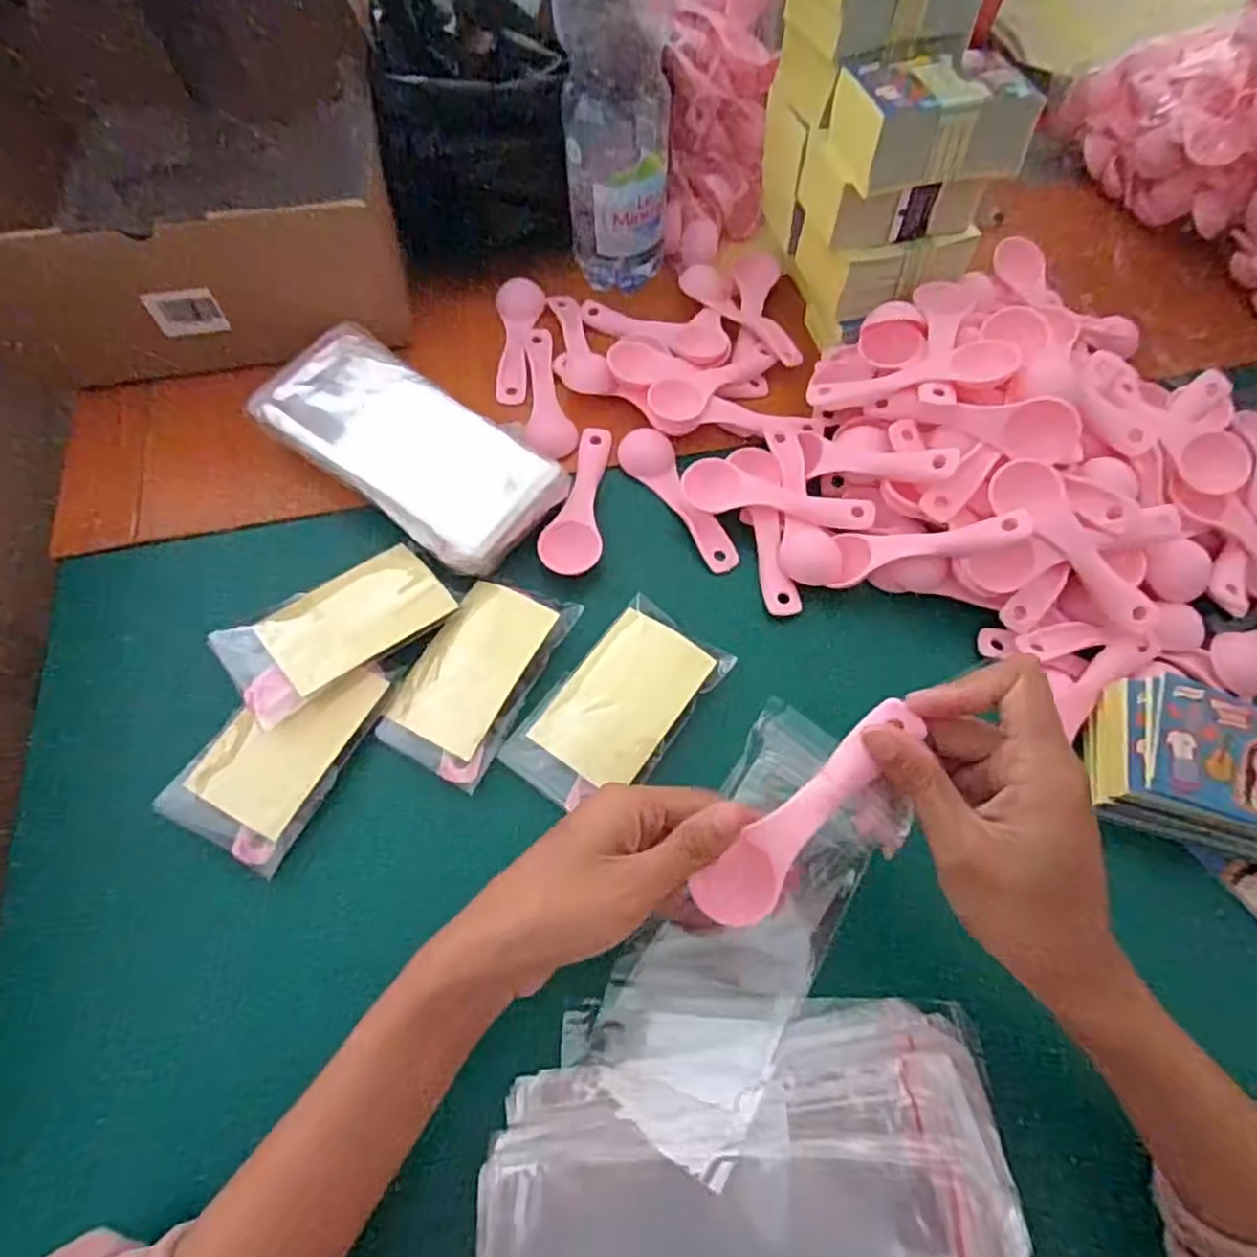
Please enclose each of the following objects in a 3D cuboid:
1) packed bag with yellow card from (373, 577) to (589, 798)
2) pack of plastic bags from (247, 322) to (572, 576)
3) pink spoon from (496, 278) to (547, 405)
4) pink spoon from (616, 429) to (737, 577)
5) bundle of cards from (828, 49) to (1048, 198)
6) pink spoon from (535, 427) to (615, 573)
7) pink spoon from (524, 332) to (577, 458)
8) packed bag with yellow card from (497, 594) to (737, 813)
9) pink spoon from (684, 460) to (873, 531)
[{"bbox_3d":[-0.082,0.023,0.367,0.065,0.014,0.108,25,66,11],"label":"packed bag with yellow card"},{"bbox_3d":[-0.132,-0.113,0.416,0.188,0.033,0.097,35,68,15],"label":"pack of plastic bags"},{"bbox_3d":[-0.078,-0.207,0.490,0.033,0.013,0.115,-1,64,-2],"label":"pink spoon"},{"bbox_3d":[0.033,-0.083,0.430,0.031,0.022,0.111,-28,67,-14],"label":"pink spoon"},{"bbox_3d":[0.171,-0.286,0.386,0.096,0.044,0.060,-7,64,-5],"label":"bundle of cards"},{"bbox_3d":[-0.032,-0.081,0.425,0.036,0.010,0.112,3,64,0],"label":"pink spoon"},{"bbox_3d":[-0.059,-0.162,0.468,0.031,0.011,0.116,-11,64,-6],"label":"pink spoon"},{"bbox_3d":[-0.004,0.041,0.361,0.065,0.011,0.116,35,68,15],"label":"packed bag with yellow card"},{"bbox_3d":[0.089,-0.079,0.410,0.113,0.012,0.028,13,64,5],"label":"pink spoon"}]

